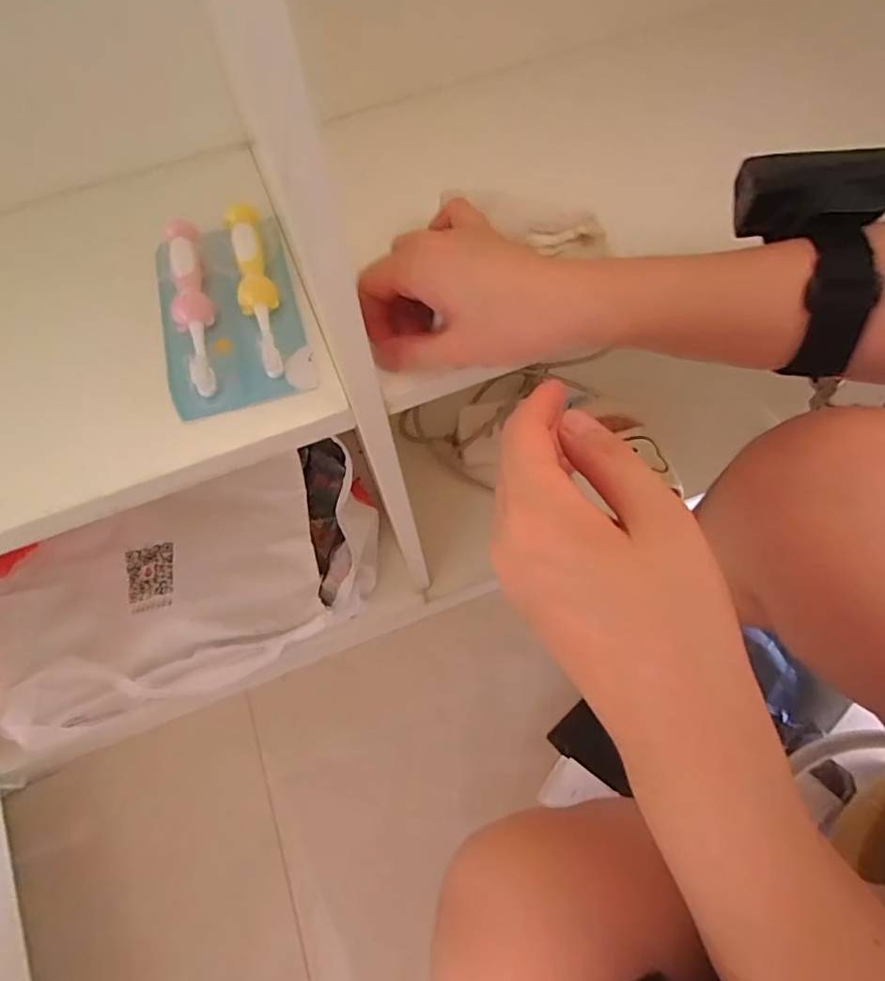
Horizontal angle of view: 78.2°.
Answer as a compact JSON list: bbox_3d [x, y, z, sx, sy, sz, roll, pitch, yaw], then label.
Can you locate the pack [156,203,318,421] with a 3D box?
[{"bbox_3d":[-0.132,-0.115,0.331,0.084,0.027,0.145,-15,64,-5],"label":"pack"}]

